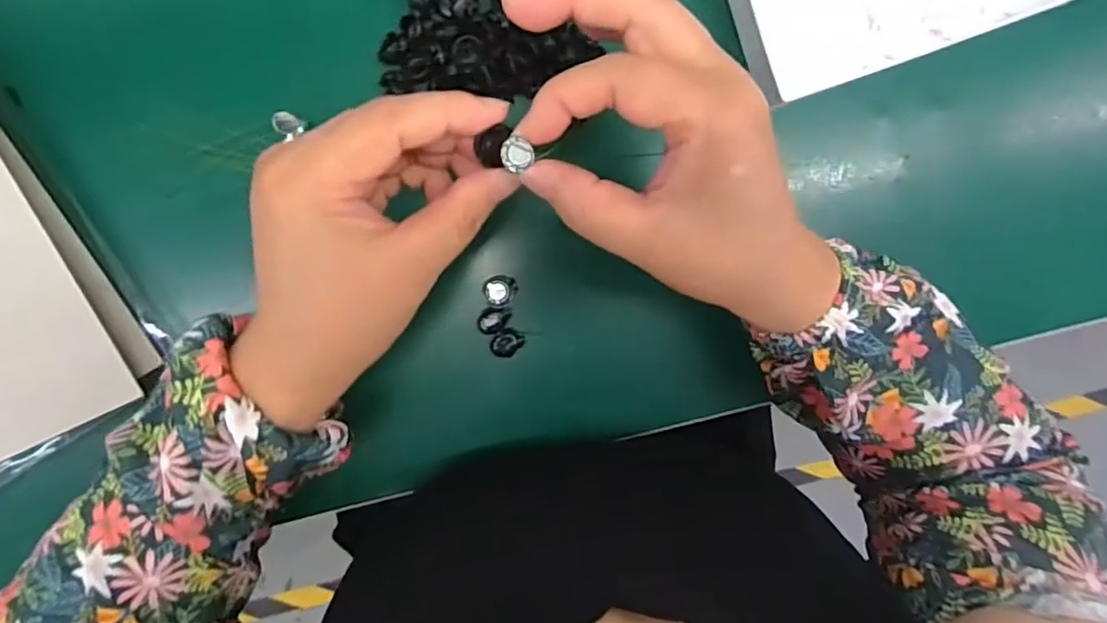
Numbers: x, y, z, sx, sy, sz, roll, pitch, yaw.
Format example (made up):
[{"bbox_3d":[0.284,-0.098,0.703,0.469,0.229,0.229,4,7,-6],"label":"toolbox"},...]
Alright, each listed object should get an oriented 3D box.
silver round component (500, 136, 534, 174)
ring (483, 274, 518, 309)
[{"bbox_3d":[-0.013,-0.054,0.210,0.011,0.004,0.011,0,97,-3],"label":"silver round component"},{"bbox_3d":[-0.028,-0.010,0.318,0.017,0.005,0.016,0,97,-3],"label":"ring"}]

